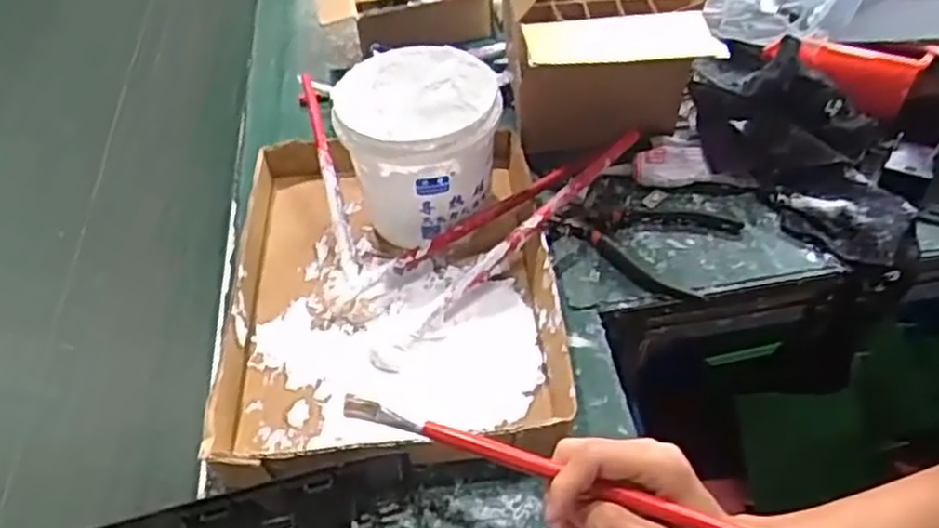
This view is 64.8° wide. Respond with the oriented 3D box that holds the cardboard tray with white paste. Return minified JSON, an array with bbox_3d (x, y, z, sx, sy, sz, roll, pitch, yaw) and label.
[{"bbox_3d":[-0.060,0.012,0.570,0.236,0.041,0.308,-6,47,0],"label":"cardboard tray with white paste"}]

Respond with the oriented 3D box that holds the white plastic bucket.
[{"bbox_3d":[-0.036,-0.090,0.595,0.120,0.117,0.115,-3,47,3],"label":"white plastic bucket"}]

